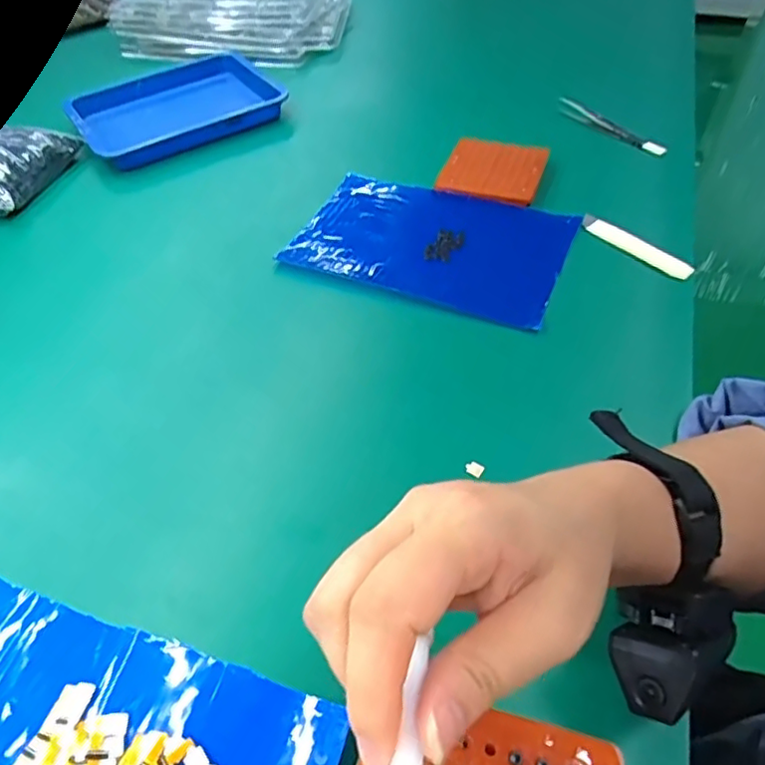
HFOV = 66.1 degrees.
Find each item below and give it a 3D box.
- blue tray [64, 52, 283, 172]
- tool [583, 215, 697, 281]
[{"bbox_3d":[-0.225,-0.305,0.662,0.213,0.030,0.170,-30,54,-21],"label":"blue tray"},{"bbox_3d":[0.204,-0.111,0.476,0.013,0.013,0.095,-34,55,-23],"label":"tool"}]

